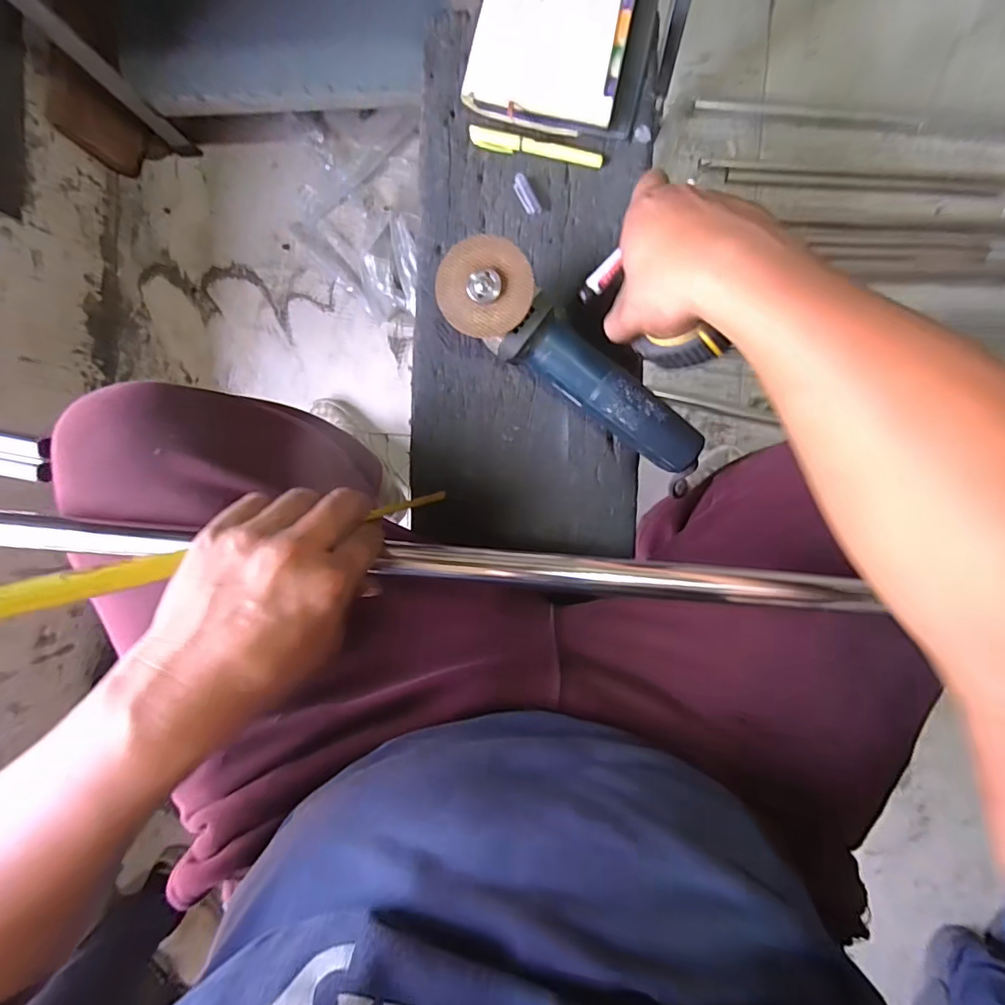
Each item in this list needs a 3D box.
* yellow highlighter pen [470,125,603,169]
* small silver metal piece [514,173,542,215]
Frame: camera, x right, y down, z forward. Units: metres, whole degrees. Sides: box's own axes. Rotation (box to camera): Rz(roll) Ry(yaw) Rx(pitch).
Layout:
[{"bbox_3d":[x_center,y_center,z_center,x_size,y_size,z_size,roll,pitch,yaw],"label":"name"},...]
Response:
[{"bbox_3d":[0.035,-0.371,0.536,0.139,0.009,0.019,13,95,3],"label":"yellow highlighter pen"},{"bbox_3d":[0.025,-0.326,0.542,0.016,0.005,0.044,-29,91,6],"label":"small silver metal piece"}]

